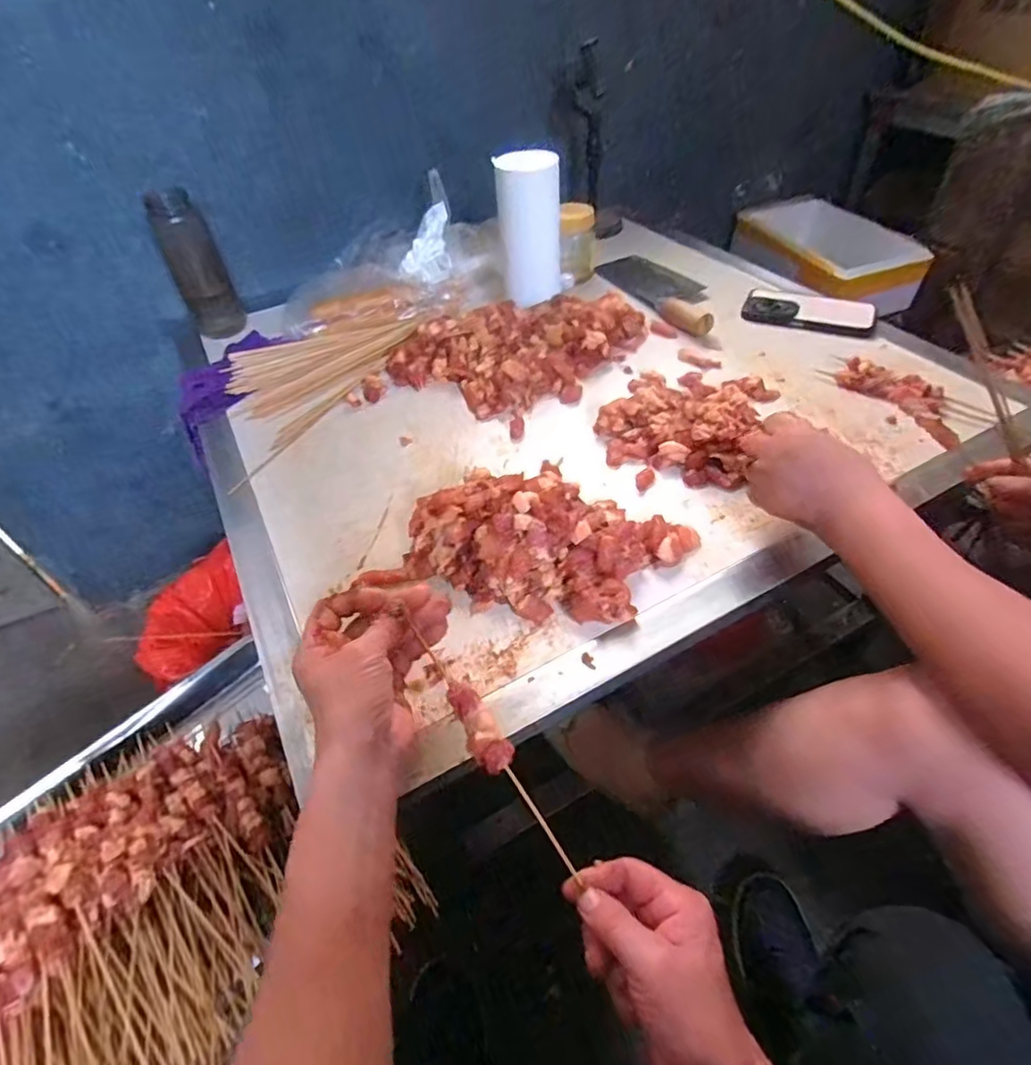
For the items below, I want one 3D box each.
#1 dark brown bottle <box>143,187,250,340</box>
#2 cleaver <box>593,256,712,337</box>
[{"bbox_3d":[-0.461,-0.389,0.831,0.068,0.182,0.079,-23,49,-16],"label":"dark brown bottle"},{"bbox_3d":[0.226,-0.368,0.863,0.089,0.029,0.283,-20,48,-13],"label":"cleaver"}]

